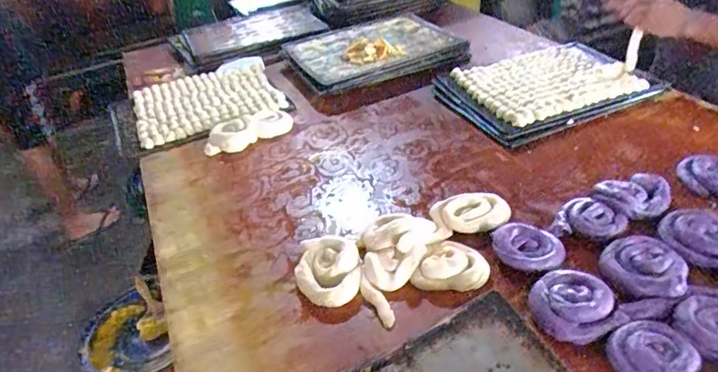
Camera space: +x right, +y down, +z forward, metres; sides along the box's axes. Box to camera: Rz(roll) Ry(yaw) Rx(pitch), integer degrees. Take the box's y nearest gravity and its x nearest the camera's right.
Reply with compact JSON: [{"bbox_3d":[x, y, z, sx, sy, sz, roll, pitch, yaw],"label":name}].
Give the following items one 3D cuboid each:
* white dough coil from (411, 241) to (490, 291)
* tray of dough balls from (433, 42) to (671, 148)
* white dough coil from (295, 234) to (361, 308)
[{"bbox_3d":[0.140,0.122,0.737,0.114,0.026,0.086,-4,37,3],"label":"white dough coil"},{"bbox_3d":[0.453,-0.248,1.178,0.467,0.040,0.351,-17,38,-14],"label":"tray of dough balls"},{"bbox_3d":[-0.050,0.130,0.763,0.101,0.039,0.136,-6,37,1],"label":"white dough coil"}]

